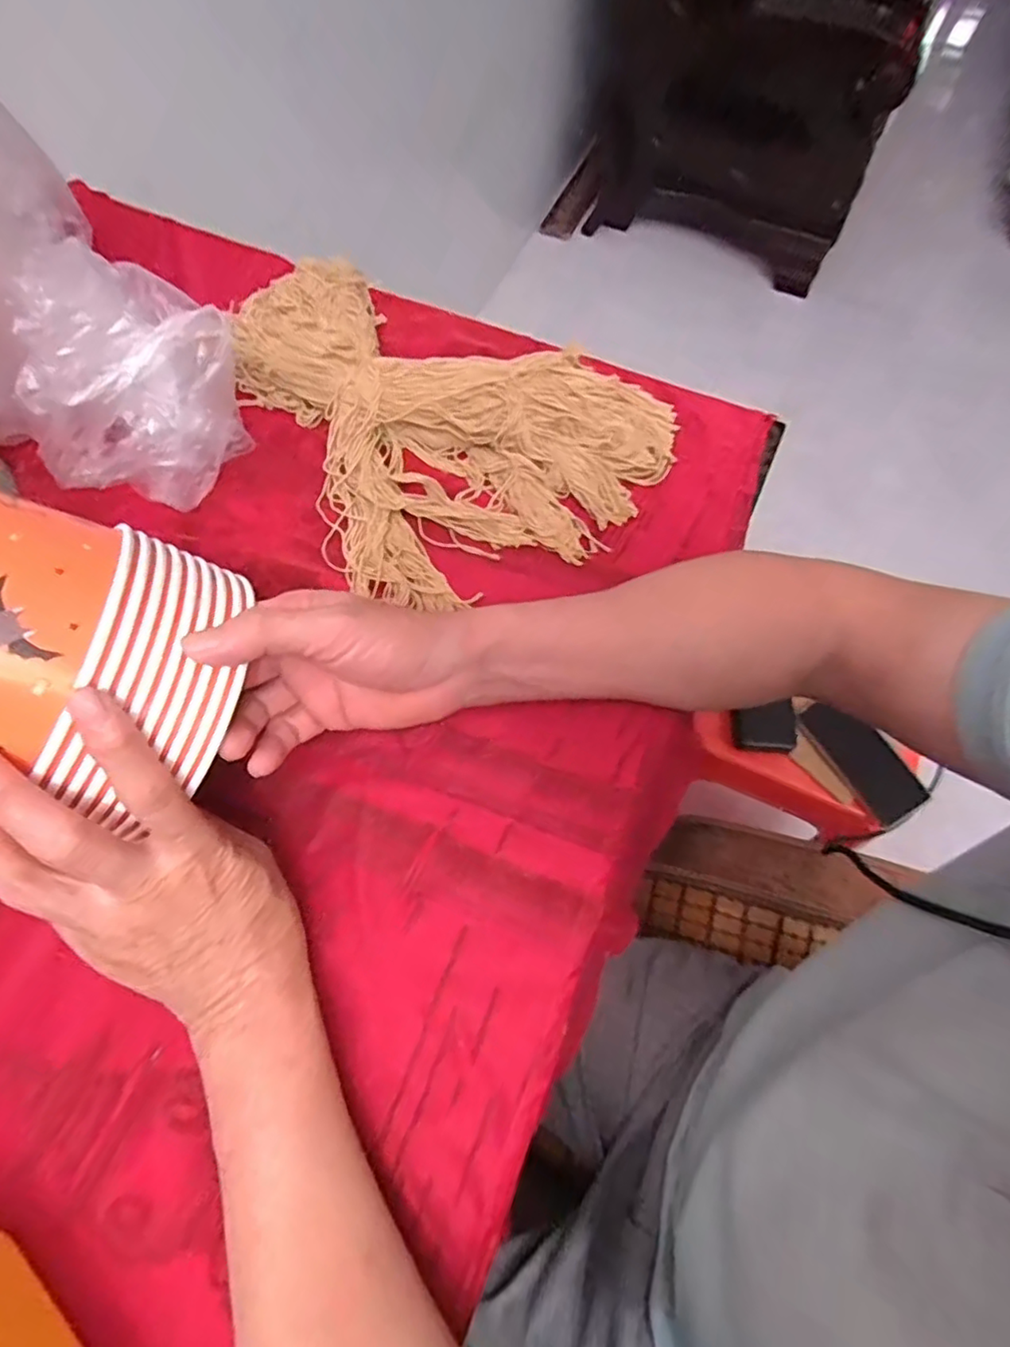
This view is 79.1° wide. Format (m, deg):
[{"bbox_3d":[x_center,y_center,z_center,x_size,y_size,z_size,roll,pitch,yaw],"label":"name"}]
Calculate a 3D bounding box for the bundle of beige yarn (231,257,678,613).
[{"bbox_3d":[-0.073,-0.224,0.514,0.379,0.046,0.296,41,73,16],"label":"bundle of beige yarn"}]

